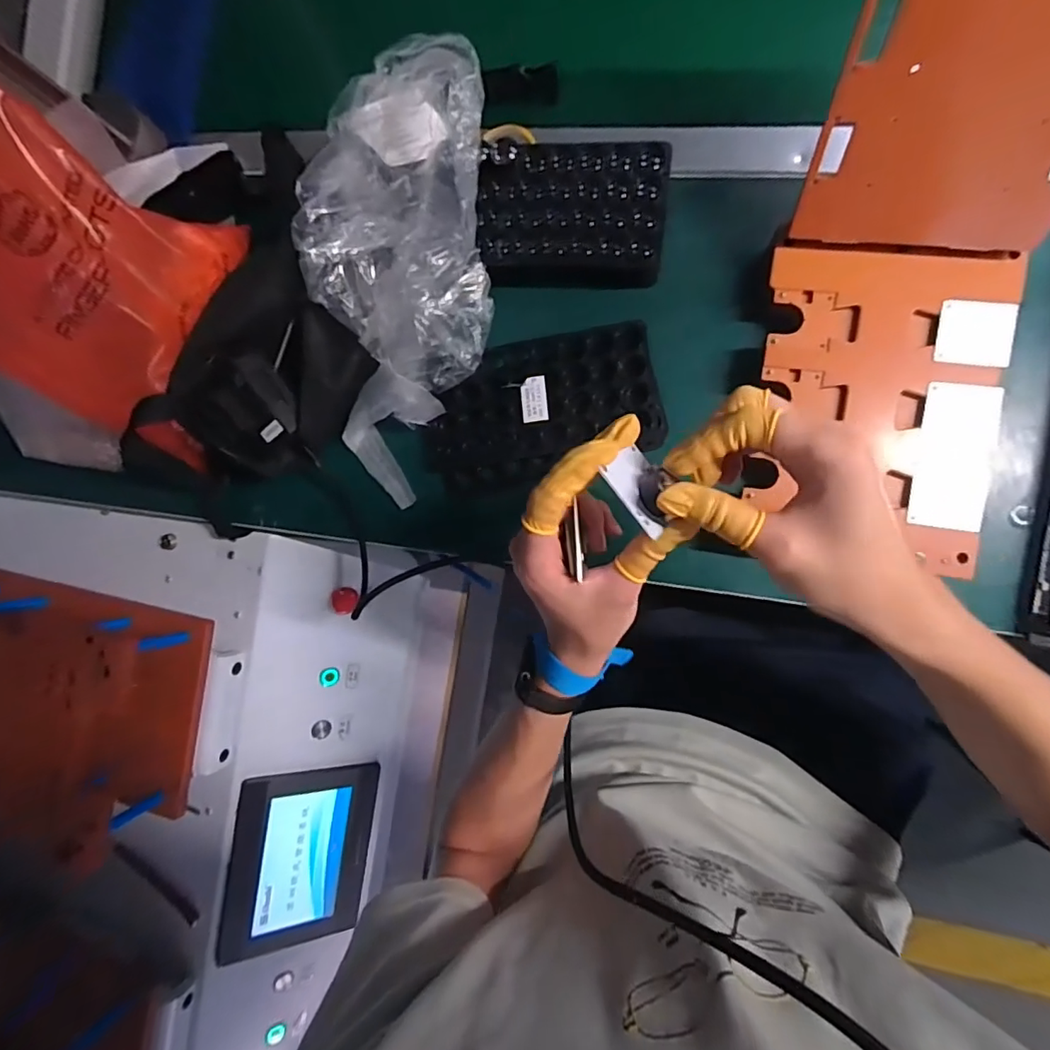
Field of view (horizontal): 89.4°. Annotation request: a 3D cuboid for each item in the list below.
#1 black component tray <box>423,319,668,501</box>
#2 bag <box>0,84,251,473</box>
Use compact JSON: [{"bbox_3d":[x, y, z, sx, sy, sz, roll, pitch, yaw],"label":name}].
[{"bbox_3d":[0.011,-0.101,0.476,0.209,0.023,0.124,-12,88,10],"label":"black component tray"},{"bbox_3d":[-0.387,-0.191,0.423,0.174,0.209,0.223,14,92,10],"label":"bag"}]

